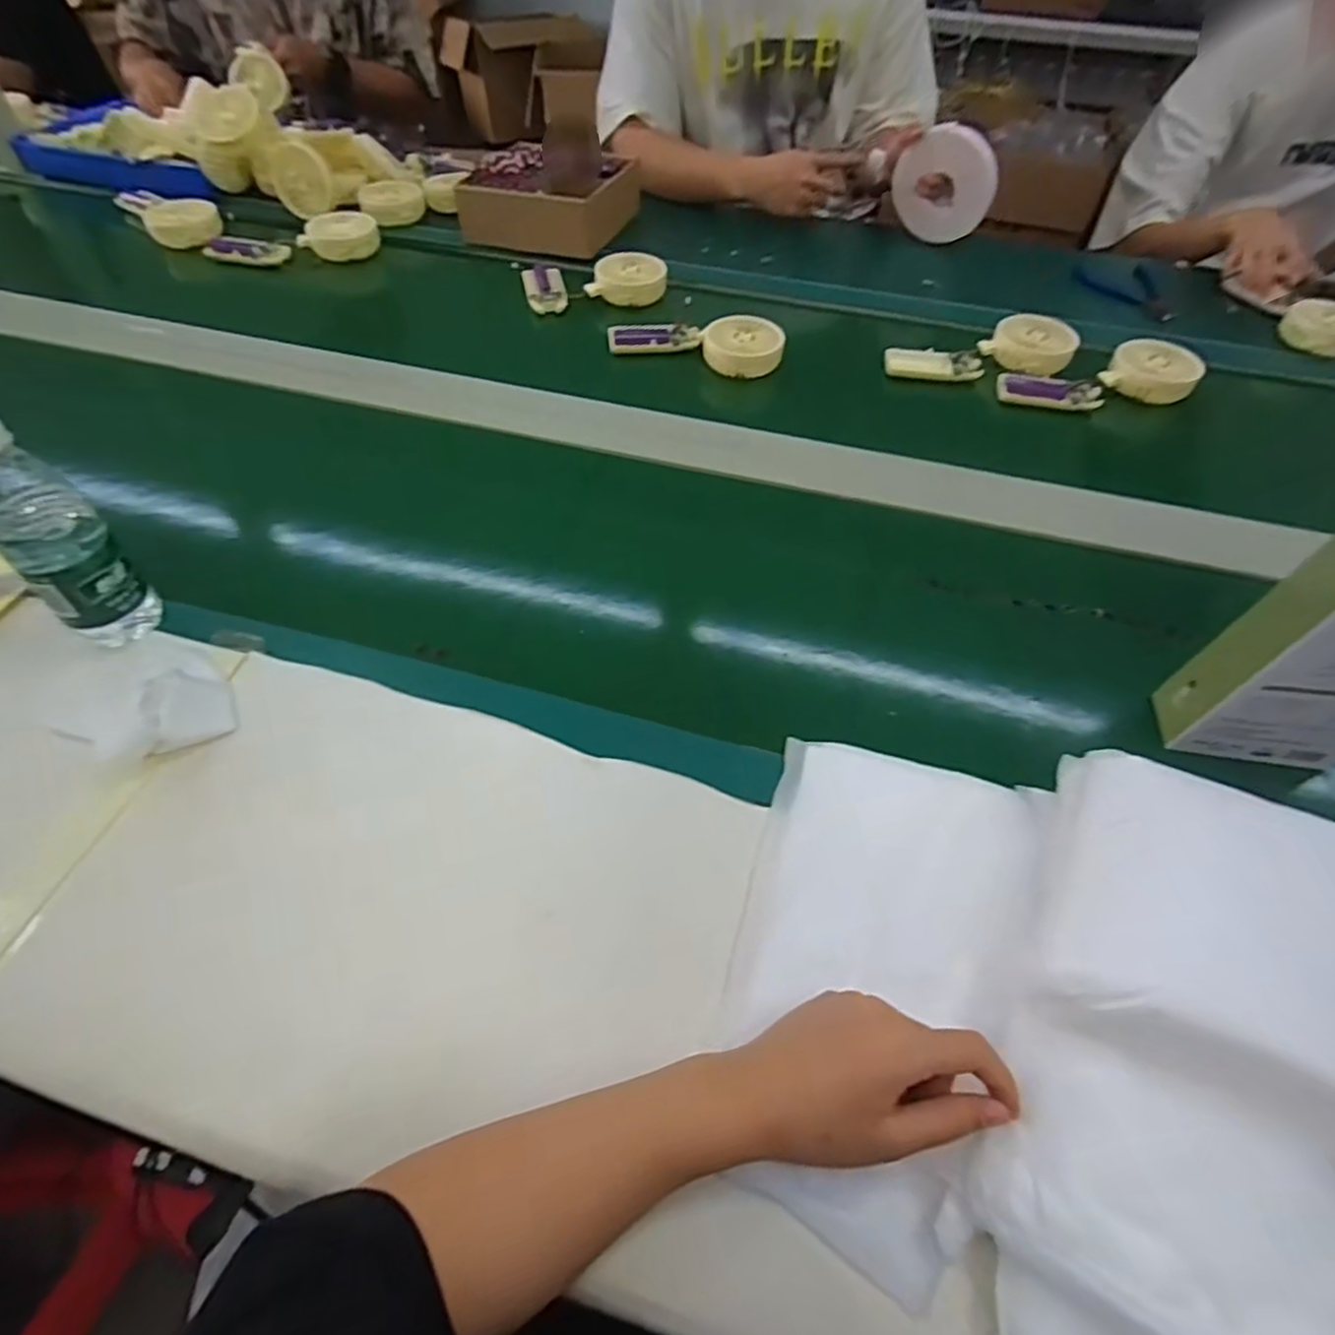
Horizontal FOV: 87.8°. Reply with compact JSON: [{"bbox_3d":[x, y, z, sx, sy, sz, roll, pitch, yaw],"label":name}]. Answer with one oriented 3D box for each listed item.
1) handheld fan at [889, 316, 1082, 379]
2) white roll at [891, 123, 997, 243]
[{"bbox_3d":[0.370,-0.370,0.806,0.215,0.041,0.068,-7,56,-10],"label":"handheld fan"},{"bbox_3d":[0.382,-0.667,0.960,0.142,0.124,0.028,37,60,20],"label":"white roll"}]

